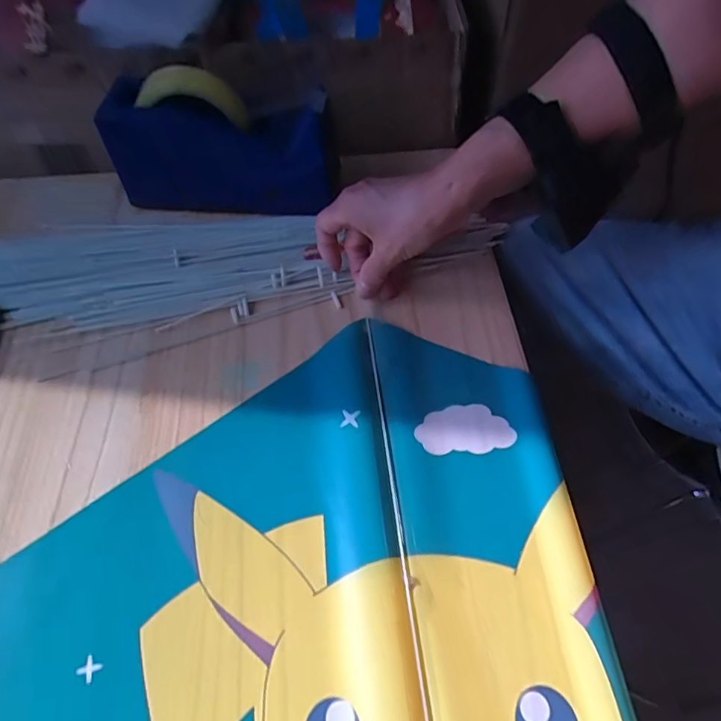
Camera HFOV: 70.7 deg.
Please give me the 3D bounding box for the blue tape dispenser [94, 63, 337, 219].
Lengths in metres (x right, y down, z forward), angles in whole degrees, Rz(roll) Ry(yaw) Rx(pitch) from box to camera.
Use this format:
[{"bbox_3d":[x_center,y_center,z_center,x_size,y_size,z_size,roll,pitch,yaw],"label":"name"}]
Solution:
[{"bbox_3d":[-0.127,-0.204,0.468,0.206,0.105,0.070,5,59,5],"label":"blue tape dispenser"}]

